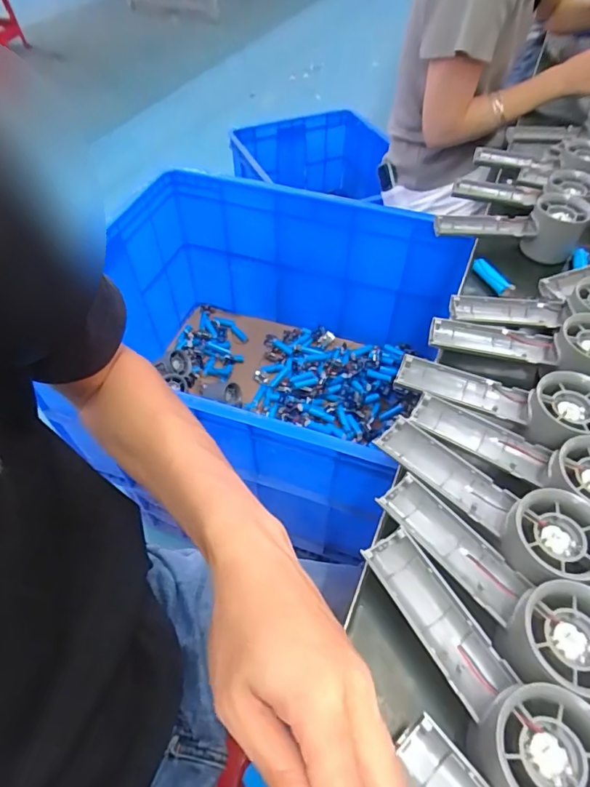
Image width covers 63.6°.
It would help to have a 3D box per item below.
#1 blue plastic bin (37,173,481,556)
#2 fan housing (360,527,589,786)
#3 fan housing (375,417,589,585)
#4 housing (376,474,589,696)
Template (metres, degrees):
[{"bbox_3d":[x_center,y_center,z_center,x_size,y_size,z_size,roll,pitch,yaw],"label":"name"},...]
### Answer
[{"bbox_3d":[-0.063,-0.082,0.819,0.532,0.328,0.474,18,54,13],"label":"blue plastic bin"},{"bbox_3d":[0.097,0.148,0.266,0.055,0.029,0.158,-23,43,-17],"label":"fan housing"},{"bbox_3d":[0.126,0.069,0.325,0.054,0.027,0.156,-37,48,-25],"label":"fan housing"},{"bbox_3d":[0.118,0.111,0.293,0.056,0.028,0.155,-31,45,-22],"label":"housing"}]

